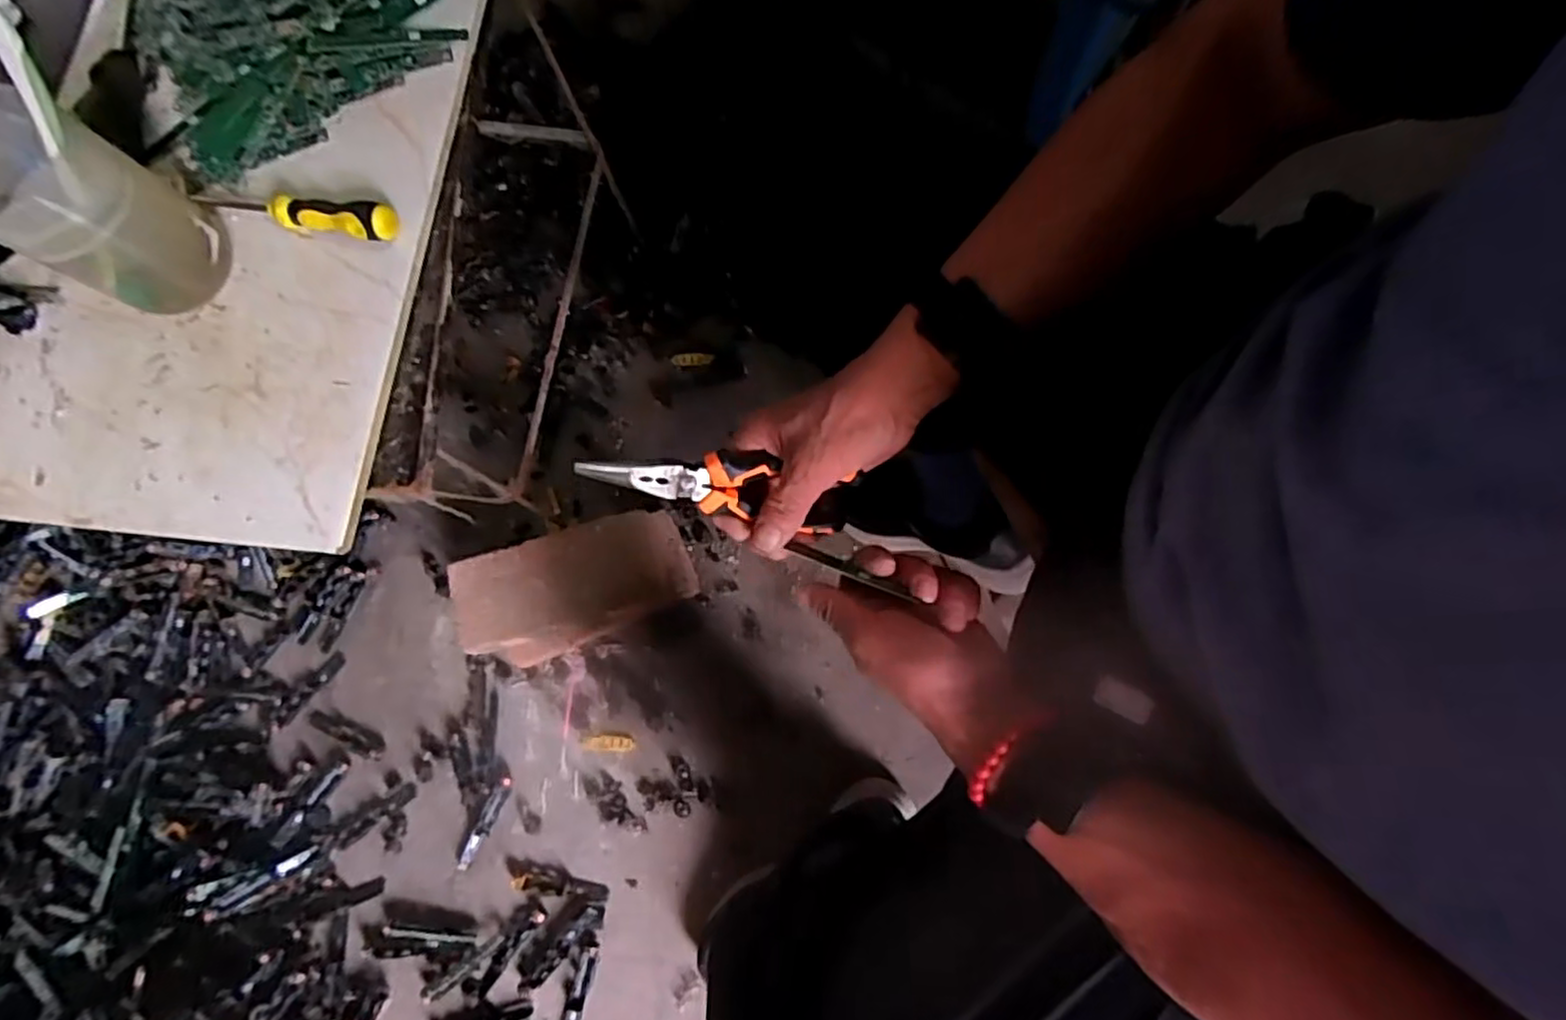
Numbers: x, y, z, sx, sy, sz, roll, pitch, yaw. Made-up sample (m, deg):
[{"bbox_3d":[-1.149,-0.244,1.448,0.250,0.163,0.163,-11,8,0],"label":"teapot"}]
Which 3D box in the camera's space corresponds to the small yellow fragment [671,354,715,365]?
[{"bbox_3d":[-0.116,-0.193,0.923,0.054,0.007,0.016,0,75,7],"label":"small yellow fragment"}]

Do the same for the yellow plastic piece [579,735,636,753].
[{"bbox_3d":[-0.198,0.264,0.815,0.063,0.004,0.018,-3,75,6],"label":"yellow plastic piece"}]

